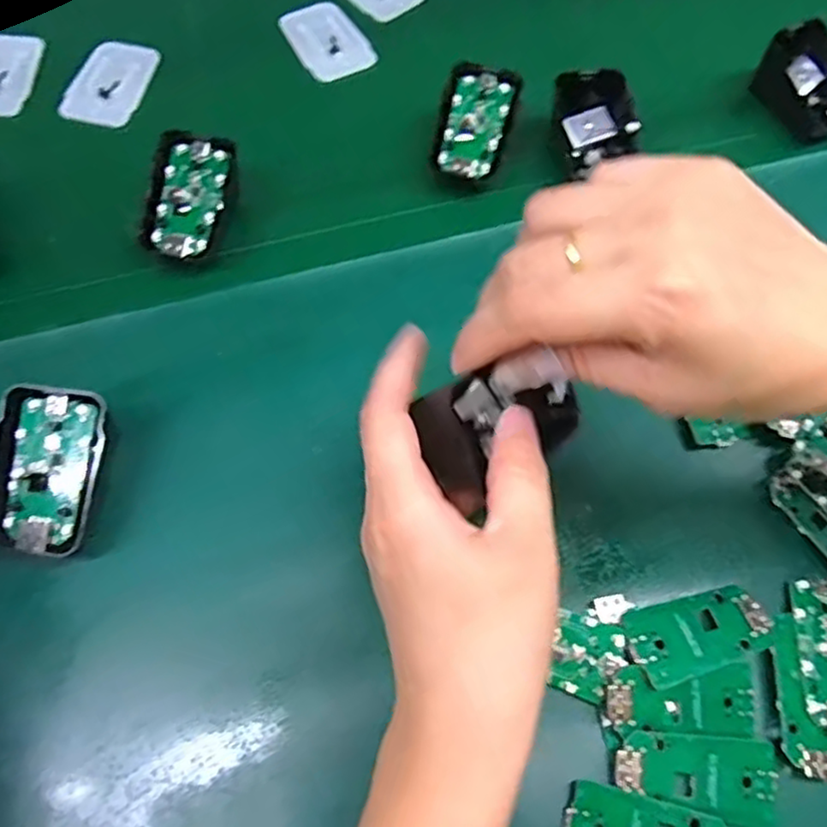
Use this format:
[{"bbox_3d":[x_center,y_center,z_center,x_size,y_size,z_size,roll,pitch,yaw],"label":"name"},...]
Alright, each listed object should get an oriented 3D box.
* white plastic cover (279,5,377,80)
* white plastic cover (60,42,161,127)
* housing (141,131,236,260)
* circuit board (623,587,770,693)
[{"bbox_3d":[-0.057,-0.248,0.454,0.045,0.006,0.063,-26,69,-13],"label":"white plastic cover"},{"bbox_3d":[-0.191,-0.209,0.432,0.043,0.007,0.065,10,65,2],"label":"white plastic cover"},{"bbox_3d":[-0.120,-0.116,0.367,0.042,0.010,0.068,5,82,-2],"label":"housing"},{"bbox_3d":[0.121,0.093,0.291,0.062,0.009,0.031,-14,67,-9],"label":"circuit board"}]

